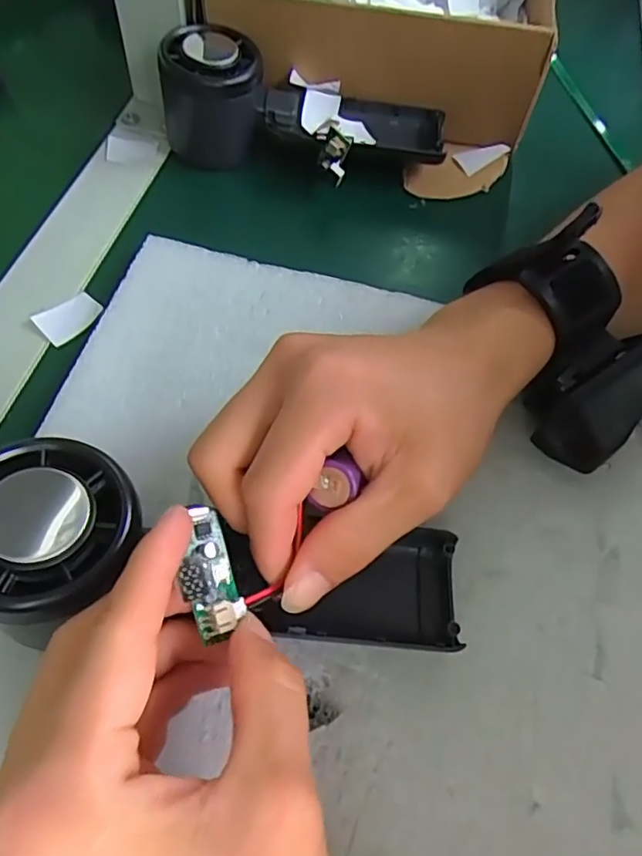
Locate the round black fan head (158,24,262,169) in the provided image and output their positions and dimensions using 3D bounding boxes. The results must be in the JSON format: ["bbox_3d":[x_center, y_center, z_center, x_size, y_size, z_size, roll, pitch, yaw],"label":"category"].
[{"bbox_3d":[-0.063,-0.192,0.334,0.053,0.057,0.061,-6,60,-9],"label":"round black fan head"}]

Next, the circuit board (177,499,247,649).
[{"bbox_3d":[-0.034,0.042,0.176,0.016,0.006,0.038,-11,69,-10],"label":"circuit board"}]

